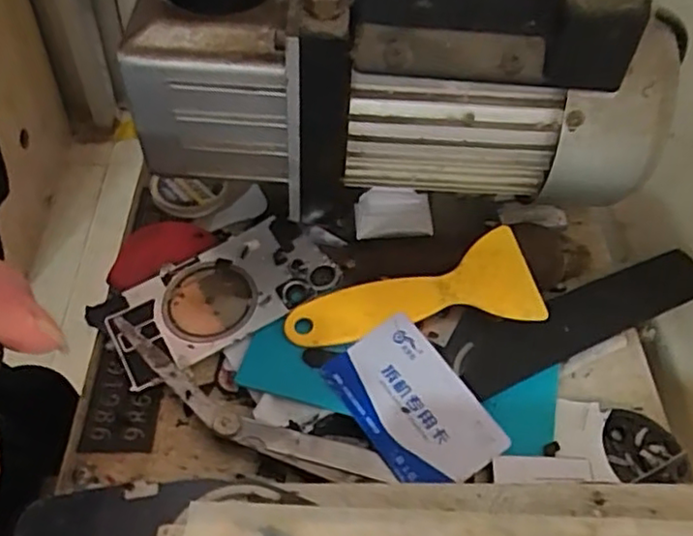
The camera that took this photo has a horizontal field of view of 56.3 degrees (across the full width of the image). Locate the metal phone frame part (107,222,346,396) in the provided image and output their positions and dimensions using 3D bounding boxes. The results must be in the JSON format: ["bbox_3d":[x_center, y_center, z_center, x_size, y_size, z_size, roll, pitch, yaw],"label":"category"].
[{"bbox_3d":[-0.070,0.012,0.357,0.120,0.009,0.065,-25,60,-22],"label":"metal phone frame part"}]

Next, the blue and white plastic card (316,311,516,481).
[{"bbox_3d":[0.032,0.067,0.317,0.053,0.005,0.084,-34,61,-14],"label":"blue and white plastic card"}]

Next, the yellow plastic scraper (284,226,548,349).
[{"bbox_3d":[0.034,0.018,0.345,0.131,0.005,0.053,-15,56,-4],"label":"yellow plastic scraper"}]

